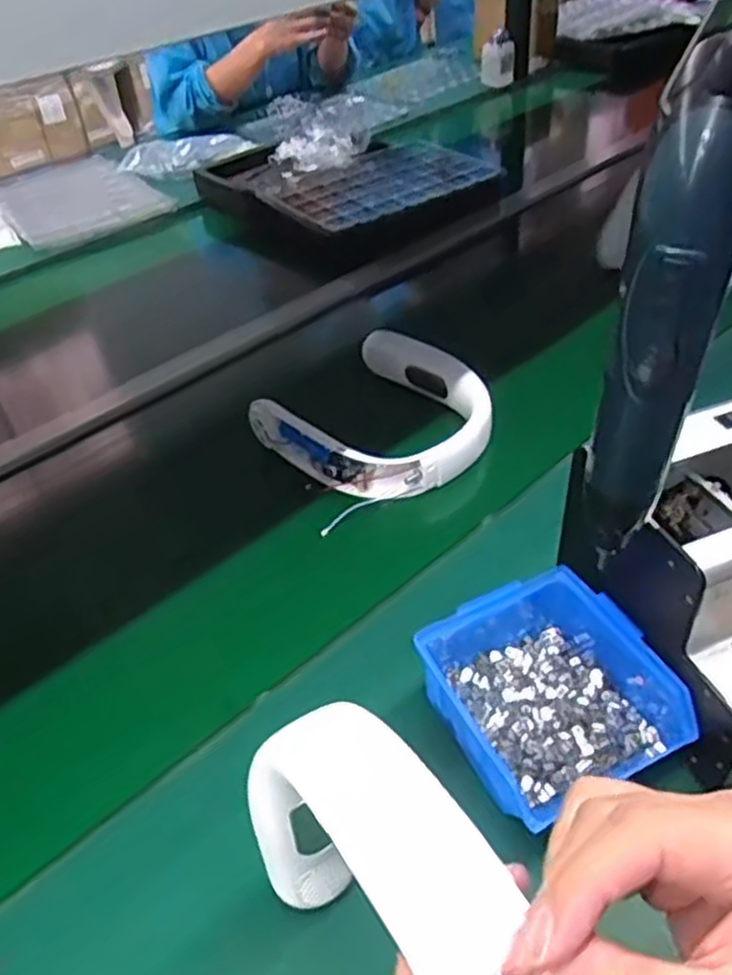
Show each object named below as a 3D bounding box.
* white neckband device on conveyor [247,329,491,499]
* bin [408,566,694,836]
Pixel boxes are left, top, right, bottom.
[{"bbox_3d":[0.019,-0.072,0.743,0.190,0.052,0.205,-34,48,-29],"label":"white neckband device on conveyor"},{"bbox_3d":[0.112,0.128,0.480,0.127,0.063,0.147,-18,42,-14],"label":"bin"}]

